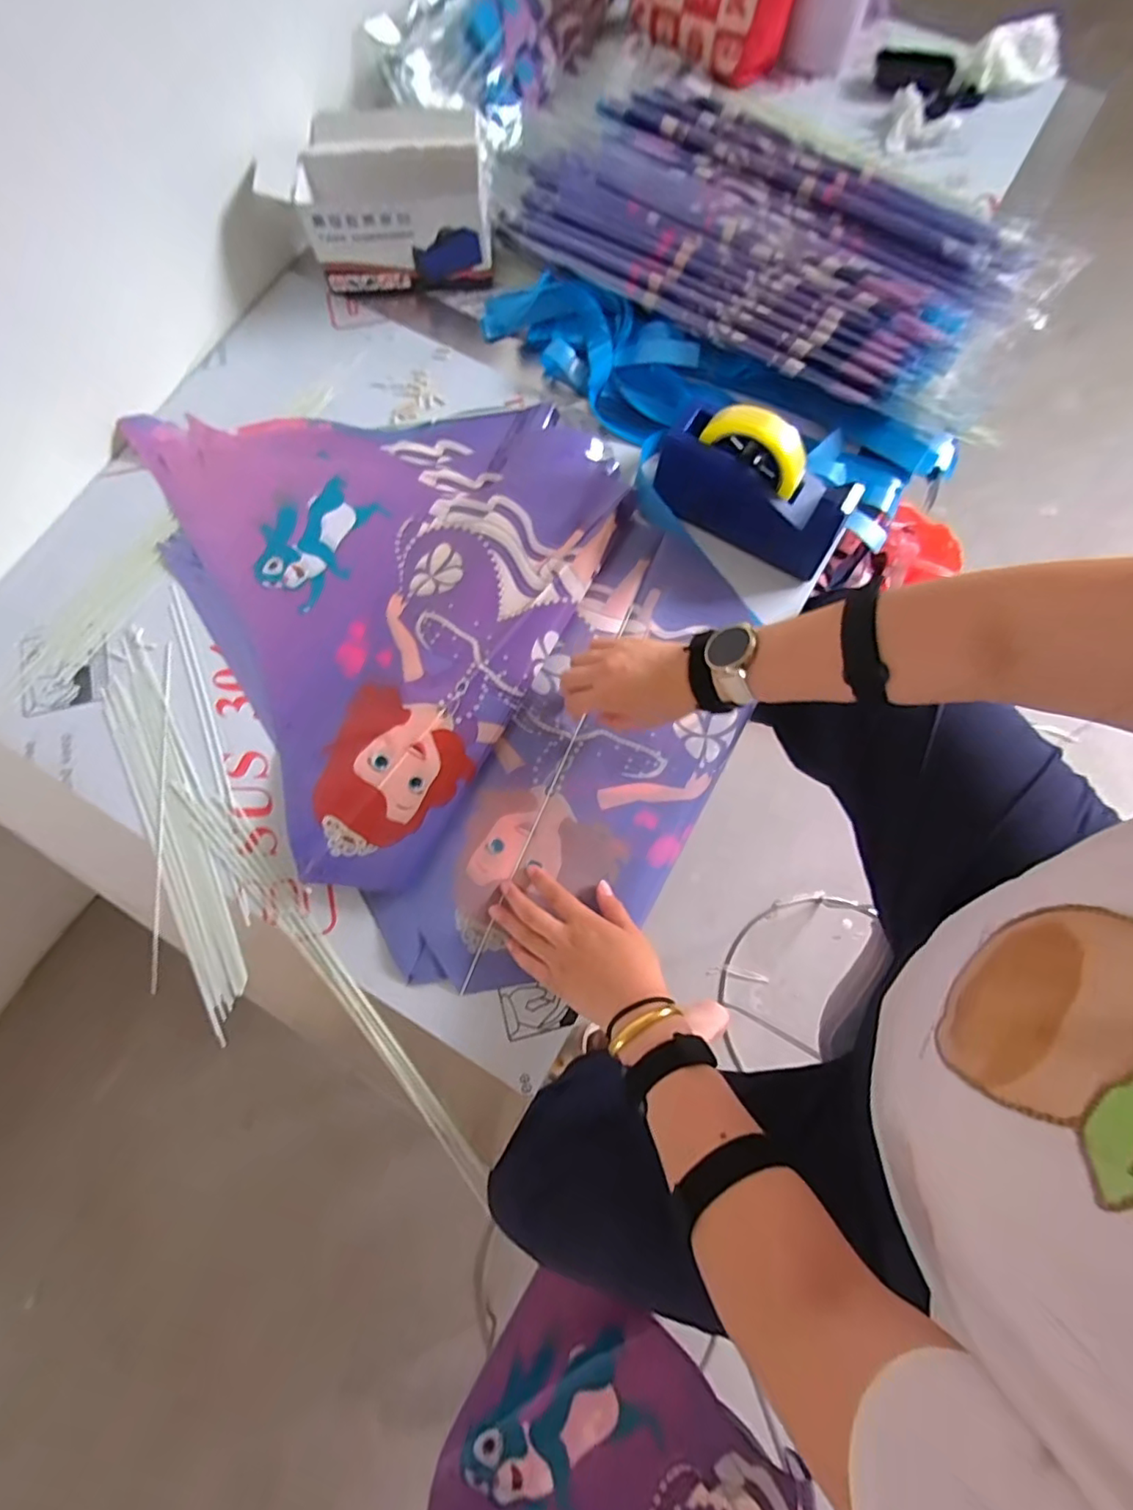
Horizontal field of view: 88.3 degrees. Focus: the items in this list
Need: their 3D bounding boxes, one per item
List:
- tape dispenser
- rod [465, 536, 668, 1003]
[{"bbox_3d":[0.193,-0.280,0.592,0.194,0.128,0.069,29,78,9],"label":"tape dispenser"},{"bbox_3d":[0.006,-0.014,0.600,0.004,0.007,0.522,22,77,7],"label":"rod"}]

